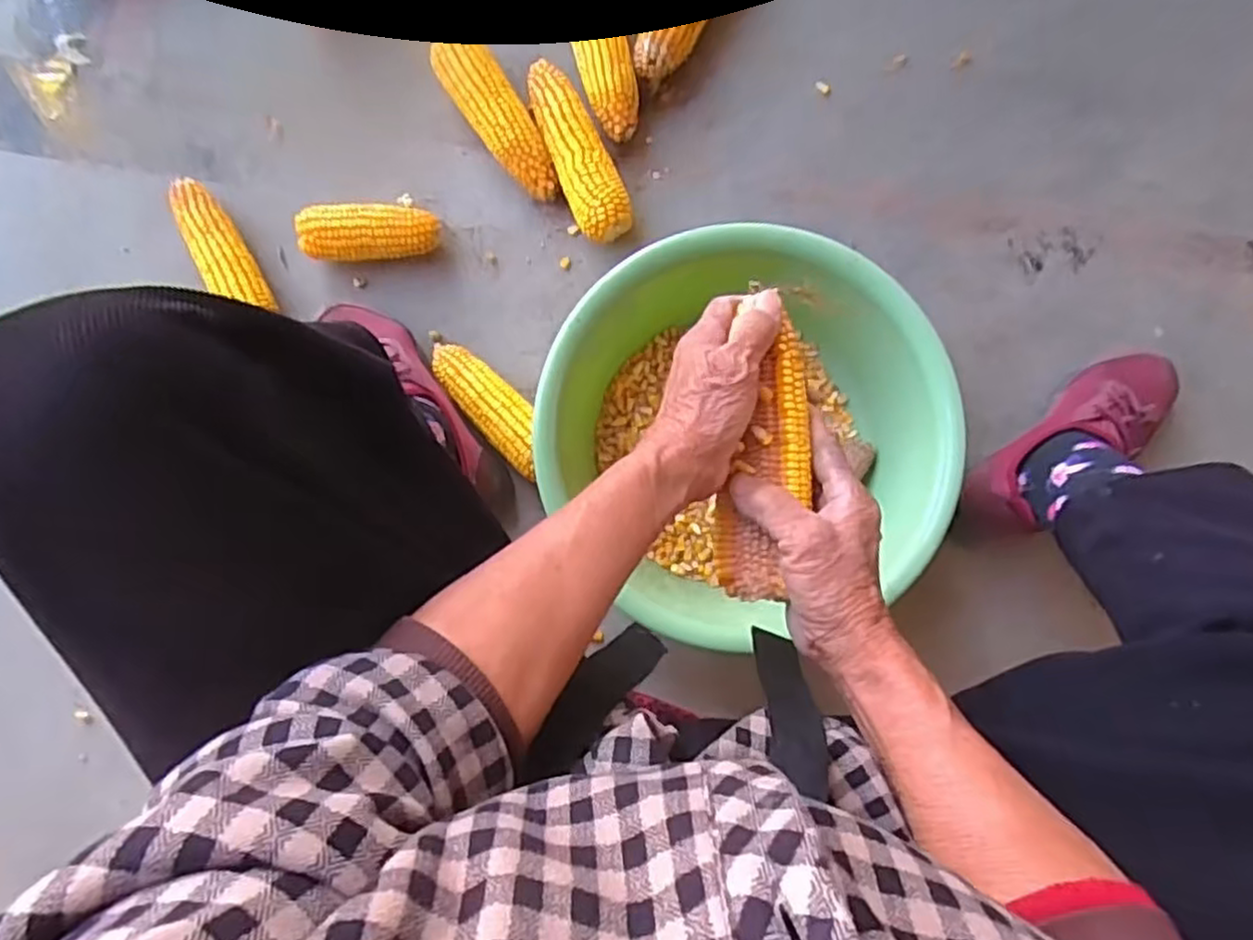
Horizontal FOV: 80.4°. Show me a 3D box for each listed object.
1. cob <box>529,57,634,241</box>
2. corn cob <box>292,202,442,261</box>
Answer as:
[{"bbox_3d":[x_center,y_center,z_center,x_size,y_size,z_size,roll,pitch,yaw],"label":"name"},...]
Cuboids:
[{"bbox_3d":[-0.047,-0.310,0.726,0.056,0.051,0.187,-21,88,-2],"label":"cob"},{"bbox_3d":[-0.252,-0.230,0.730,0.135,0.052,0.052,-1,88,-1],"label":"corn cob"}]

